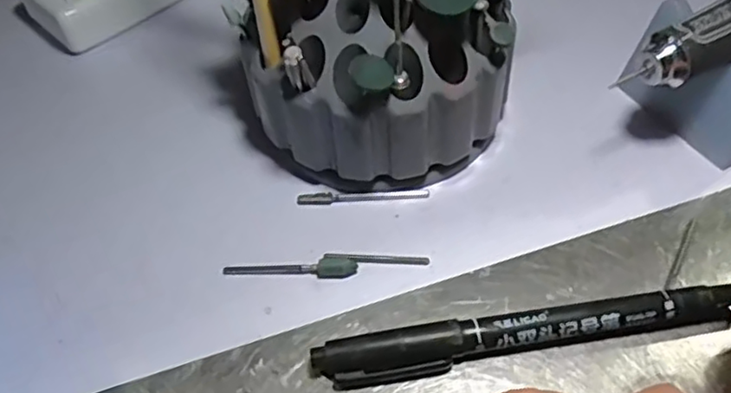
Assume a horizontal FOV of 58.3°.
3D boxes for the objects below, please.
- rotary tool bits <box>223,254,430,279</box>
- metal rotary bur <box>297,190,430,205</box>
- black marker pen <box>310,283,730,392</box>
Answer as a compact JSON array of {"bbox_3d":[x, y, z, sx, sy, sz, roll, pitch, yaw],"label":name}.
[{"bbox_3d":[-0.014,0.024,0.230,0.071,0.006,0.009,-2,50,2],"label":"rotary tool bits"},{"bbox_3d":[-0.001,0.000,0.250,0.050,0.004,0.005,-3,50,2],"label":"metal rotary bur"},{"bbox_3d":[0.048,0.044,0.203,0.127,0.013,0.013,-8,50,-3],"label":"black marker pen"}]

